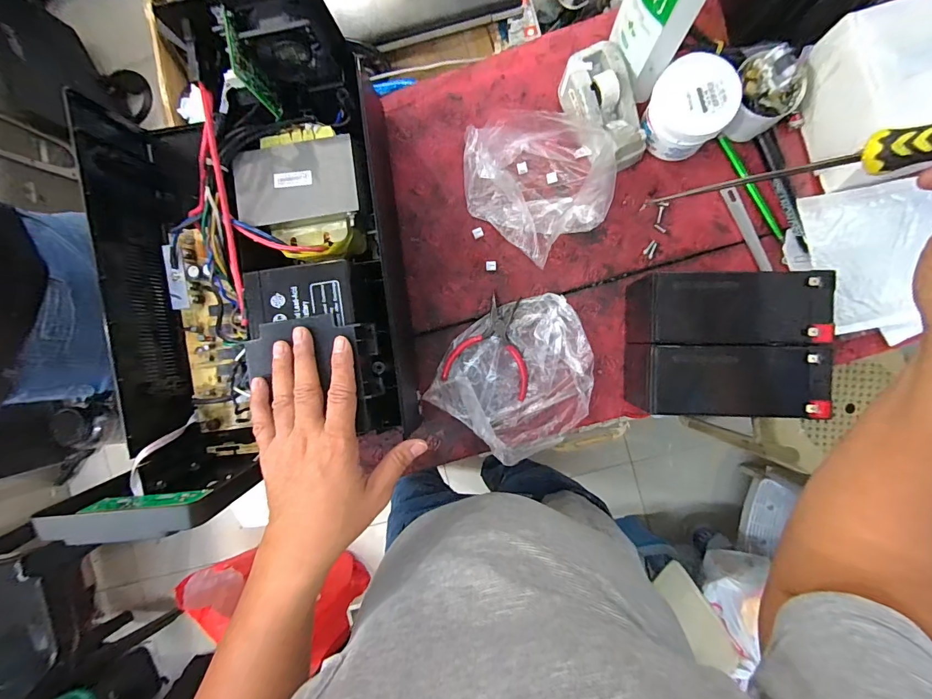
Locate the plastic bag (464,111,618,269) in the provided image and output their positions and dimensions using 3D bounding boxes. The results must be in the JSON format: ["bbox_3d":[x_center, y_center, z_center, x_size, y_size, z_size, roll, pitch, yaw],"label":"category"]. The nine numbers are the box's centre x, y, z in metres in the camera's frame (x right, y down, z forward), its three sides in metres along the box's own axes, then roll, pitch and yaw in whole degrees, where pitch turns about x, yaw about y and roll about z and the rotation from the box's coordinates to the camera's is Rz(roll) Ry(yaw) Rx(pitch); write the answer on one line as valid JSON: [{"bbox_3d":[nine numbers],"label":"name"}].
[{"bbox_3d":[0.076,-0.173,0.441,0.153,0.046,0.149,-4,90,5],"label":"plastic bag"}]

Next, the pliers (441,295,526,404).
[{"bbox_3d":[0.033,-0.005,0.464,0.095,0.012,0.104,16,92,5],"label":"pliers"}]

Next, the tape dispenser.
[{"bbox_3d":[0.146,-0.251,0.431,0.065,0.053,0.121,-30,88,5],"label":"tape dispenser"}]

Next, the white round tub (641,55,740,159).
[{"bbox_3d":[0.222,-0.241,0.415,0.075,0.051,0.077,0,91,5],"label":"white round tub"}]

